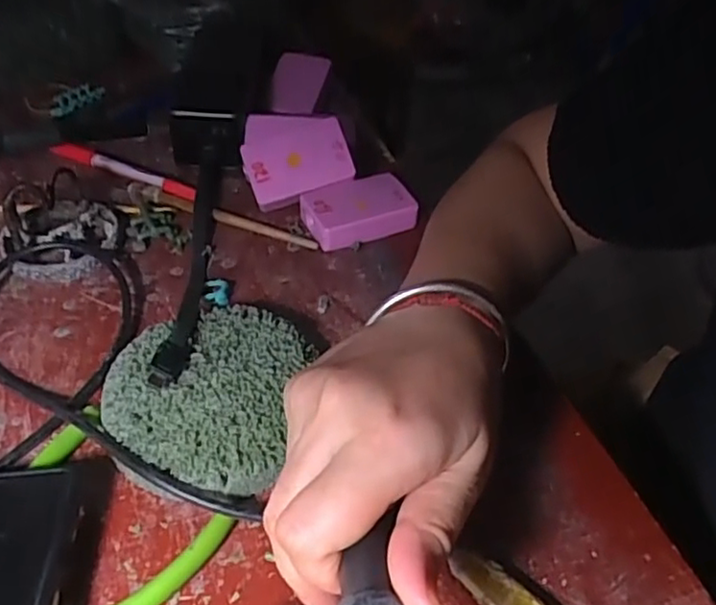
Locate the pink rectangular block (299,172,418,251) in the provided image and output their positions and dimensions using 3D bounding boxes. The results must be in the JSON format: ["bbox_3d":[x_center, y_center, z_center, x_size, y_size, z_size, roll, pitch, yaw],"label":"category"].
[{"bbox_3d":[0.000,-0.060,0.424,0.067,0.024,0.042,-16,47,-19],"label":"pink rectangular block"}]

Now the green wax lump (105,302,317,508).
[{"bbox_3d":[-0.075,0.044,0.312,0.088,0.025,0.103,9,44,7],"label":"green wax lump"}]

